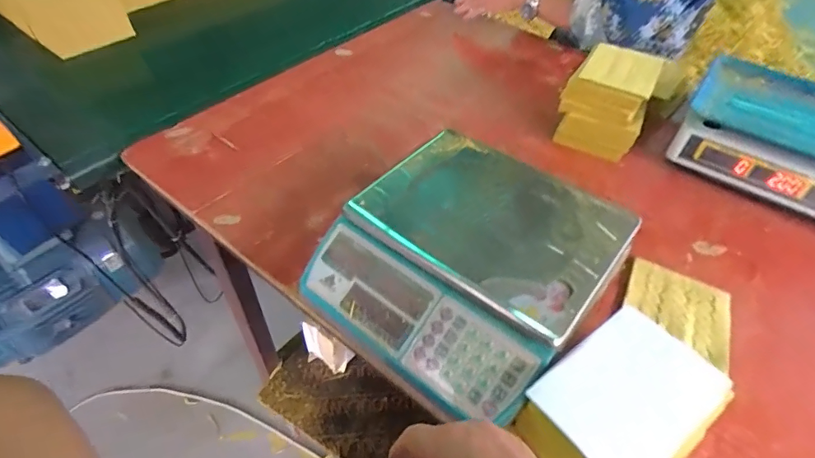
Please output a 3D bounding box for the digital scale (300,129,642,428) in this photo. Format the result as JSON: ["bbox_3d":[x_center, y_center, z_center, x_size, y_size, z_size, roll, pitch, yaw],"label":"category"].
[{"bbox_3d":[0.063,0.034,0.578,0.319,0.110,0.318,32,54,25],"label":"digital scale"}]

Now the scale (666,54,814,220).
[{"bbox_3d":[0.635,-0.142,0.767,0.328,0.103,0.256,31,54,24],"label":"scale"}]

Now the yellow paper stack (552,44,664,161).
[{"bbox_3d":[0.350,-0.222,0.821,0.134,0.120,0.163,21,50,16],"label":"yellow paper stack"}]

